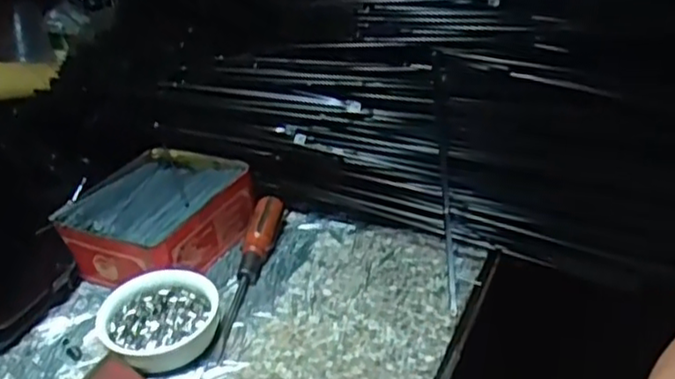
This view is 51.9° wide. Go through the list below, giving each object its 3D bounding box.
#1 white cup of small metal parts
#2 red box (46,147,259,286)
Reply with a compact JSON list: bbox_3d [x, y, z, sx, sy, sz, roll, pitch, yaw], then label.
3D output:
[{"bbox_3d":[-0.108,0.082,0.427,0.070,0.028,0.066,-4,31,2],"label":"white cup of small metal parts"},{"bbox_3d":[-0.130,0.020,0.511,0.105,0.043,0.123,10,34,24],"label":"red box"}]

